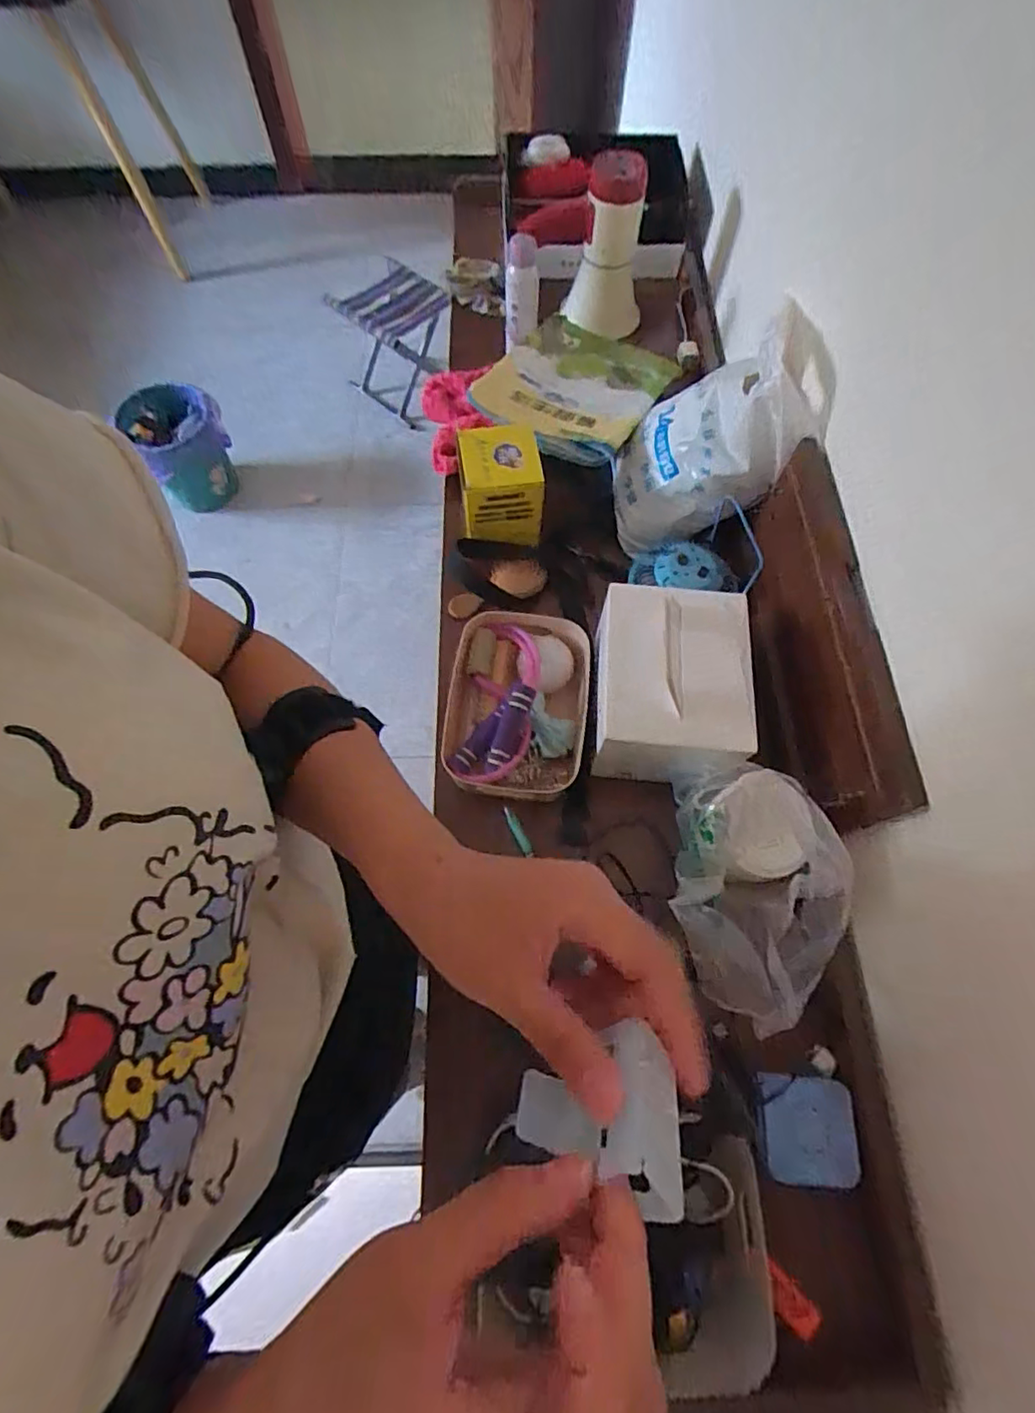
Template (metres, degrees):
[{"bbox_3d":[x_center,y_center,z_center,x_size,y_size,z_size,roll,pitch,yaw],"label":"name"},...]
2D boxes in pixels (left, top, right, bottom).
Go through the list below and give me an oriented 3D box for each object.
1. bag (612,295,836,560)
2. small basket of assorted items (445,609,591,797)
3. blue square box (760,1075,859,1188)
[{"bbox_3d":[0.226,-0.320,0.704,0.194,0.224,0.159,0,67,-1],"label":"bag"},{"bbox_3d":[0.001,-0.001,0.662,0.147,0.069,0.205,8,67,3],"label":"small basket of assorted items"},{"bbox_3d":[0.258,0.378,0.536,0.098,0.020,0.083,9,68,-15],"label":"blue square box"}]

